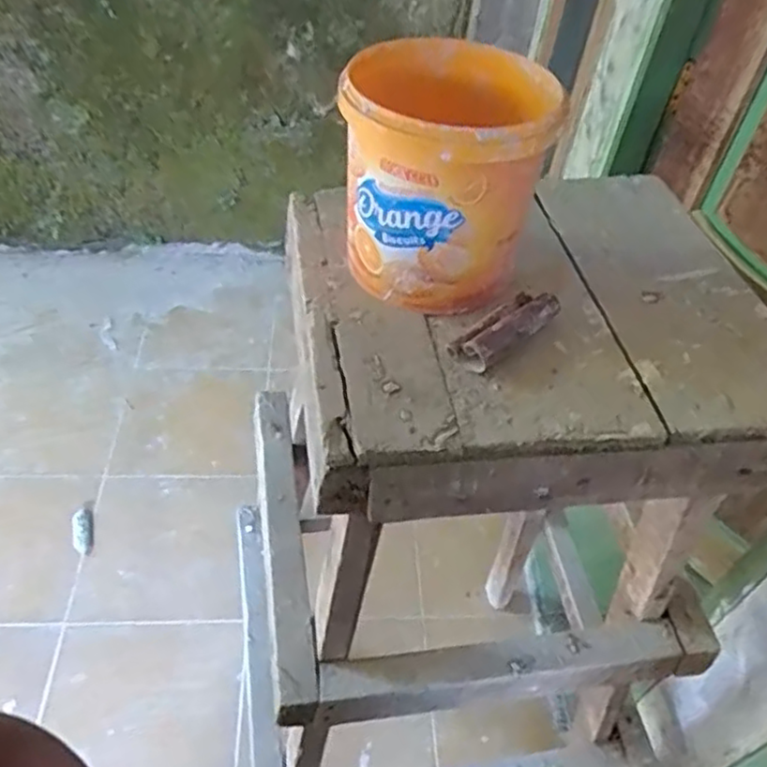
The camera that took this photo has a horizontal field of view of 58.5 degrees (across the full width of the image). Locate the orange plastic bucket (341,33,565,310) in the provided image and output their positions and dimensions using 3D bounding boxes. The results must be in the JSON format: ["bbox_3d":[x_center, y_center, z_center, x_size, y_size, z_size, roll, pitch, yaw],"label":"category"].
[{"bbox_3d":[0.046,-0.162,0.551,0.151,0.163,0.151,3,46,-4],"label":"orange plastic bucket"}]

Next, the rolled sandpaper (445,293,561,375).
[{"bbox_3d":[0.097,-0.045,0.538,0.105,0.023,0.036,-32,58,-31],"label":"rolled sandpaper"}]

